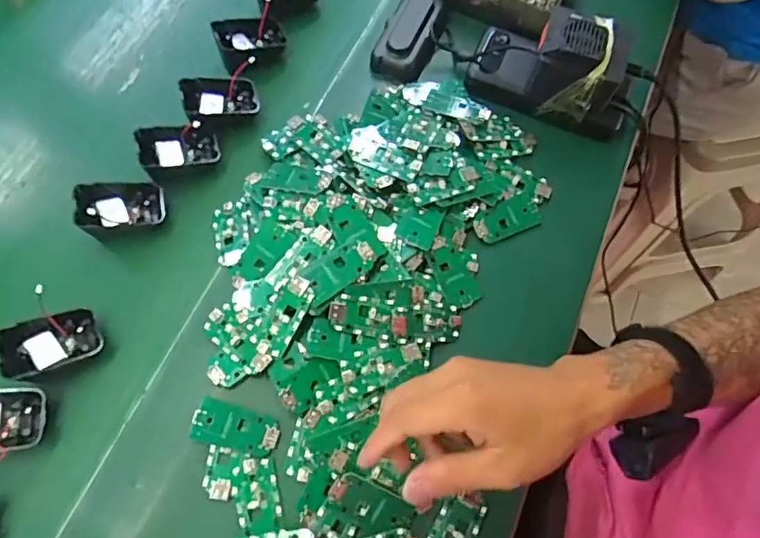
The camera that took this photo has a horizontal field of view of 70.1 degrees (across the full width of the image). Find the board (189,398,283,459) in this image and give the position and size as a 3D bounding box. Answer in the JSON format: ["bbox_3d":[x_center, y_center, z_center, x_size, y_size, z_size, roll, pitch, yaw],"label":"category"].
[{"bbox_3d":[-0.108,0.120,0.408,0.063,0.004,0.031,18,68,-4],"label":"board"}]

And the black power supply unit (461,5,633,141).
[{"bbox_3d":[0.167,-0.198,0.508,0.153,0.069,0.080,20,69,8],"label":"black power supply unit"}]

